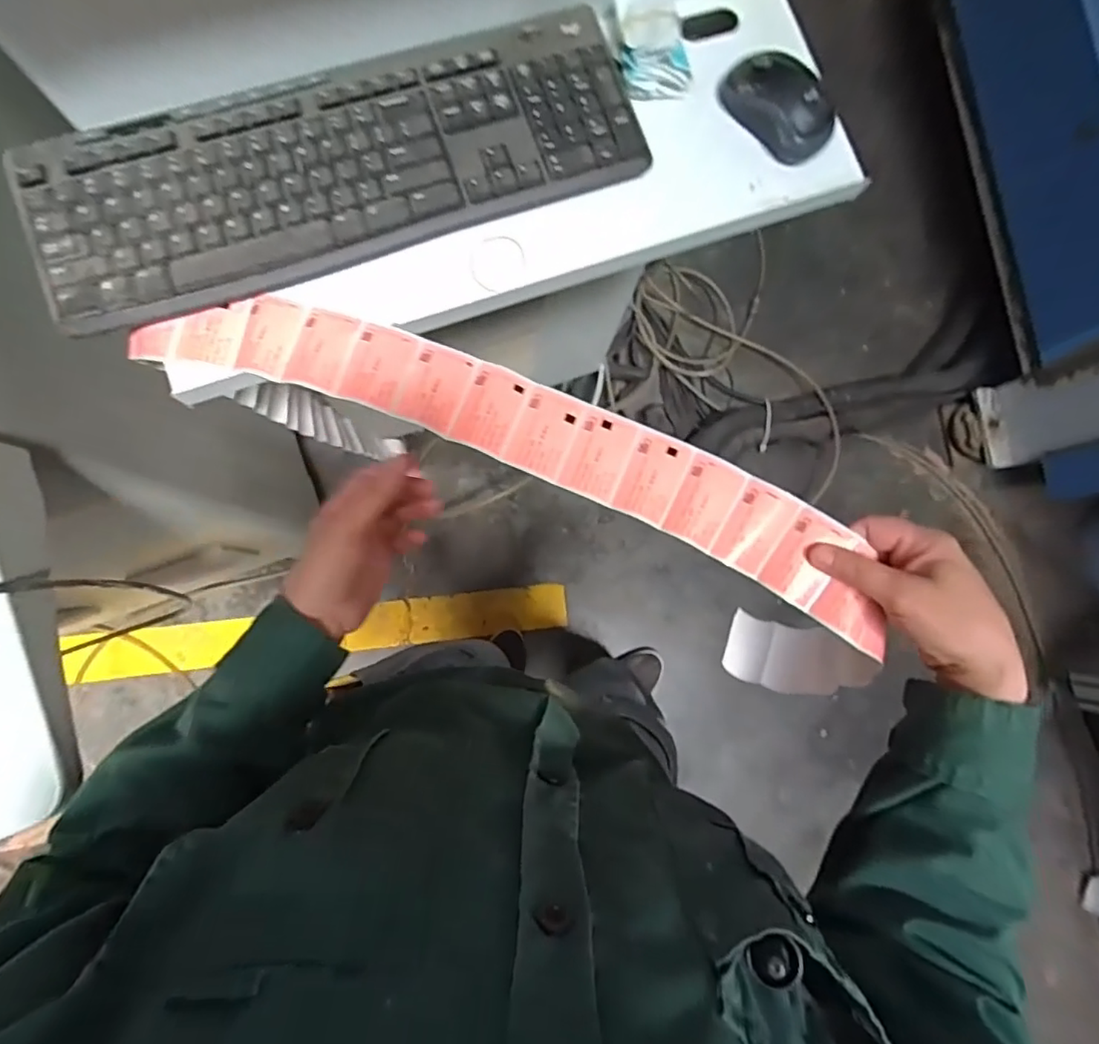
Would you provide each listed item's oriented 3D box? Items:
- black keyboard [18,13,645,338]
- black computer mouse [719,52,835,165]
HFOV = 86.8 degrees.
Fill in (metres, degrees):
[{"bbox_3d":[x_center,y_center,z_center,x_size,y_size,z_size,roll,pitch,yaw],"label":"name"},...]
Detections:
[{"bbox_3d":[-0.148,-0.261,0.424,0.430,0.018,0.139,-19,85,-7],"label":"black keyboard"},{"bbox_3d":[0.180,-0.330,0.452,0.051,0.035,0.091,-40,88,-8],"label":"black computer mouse"}]

